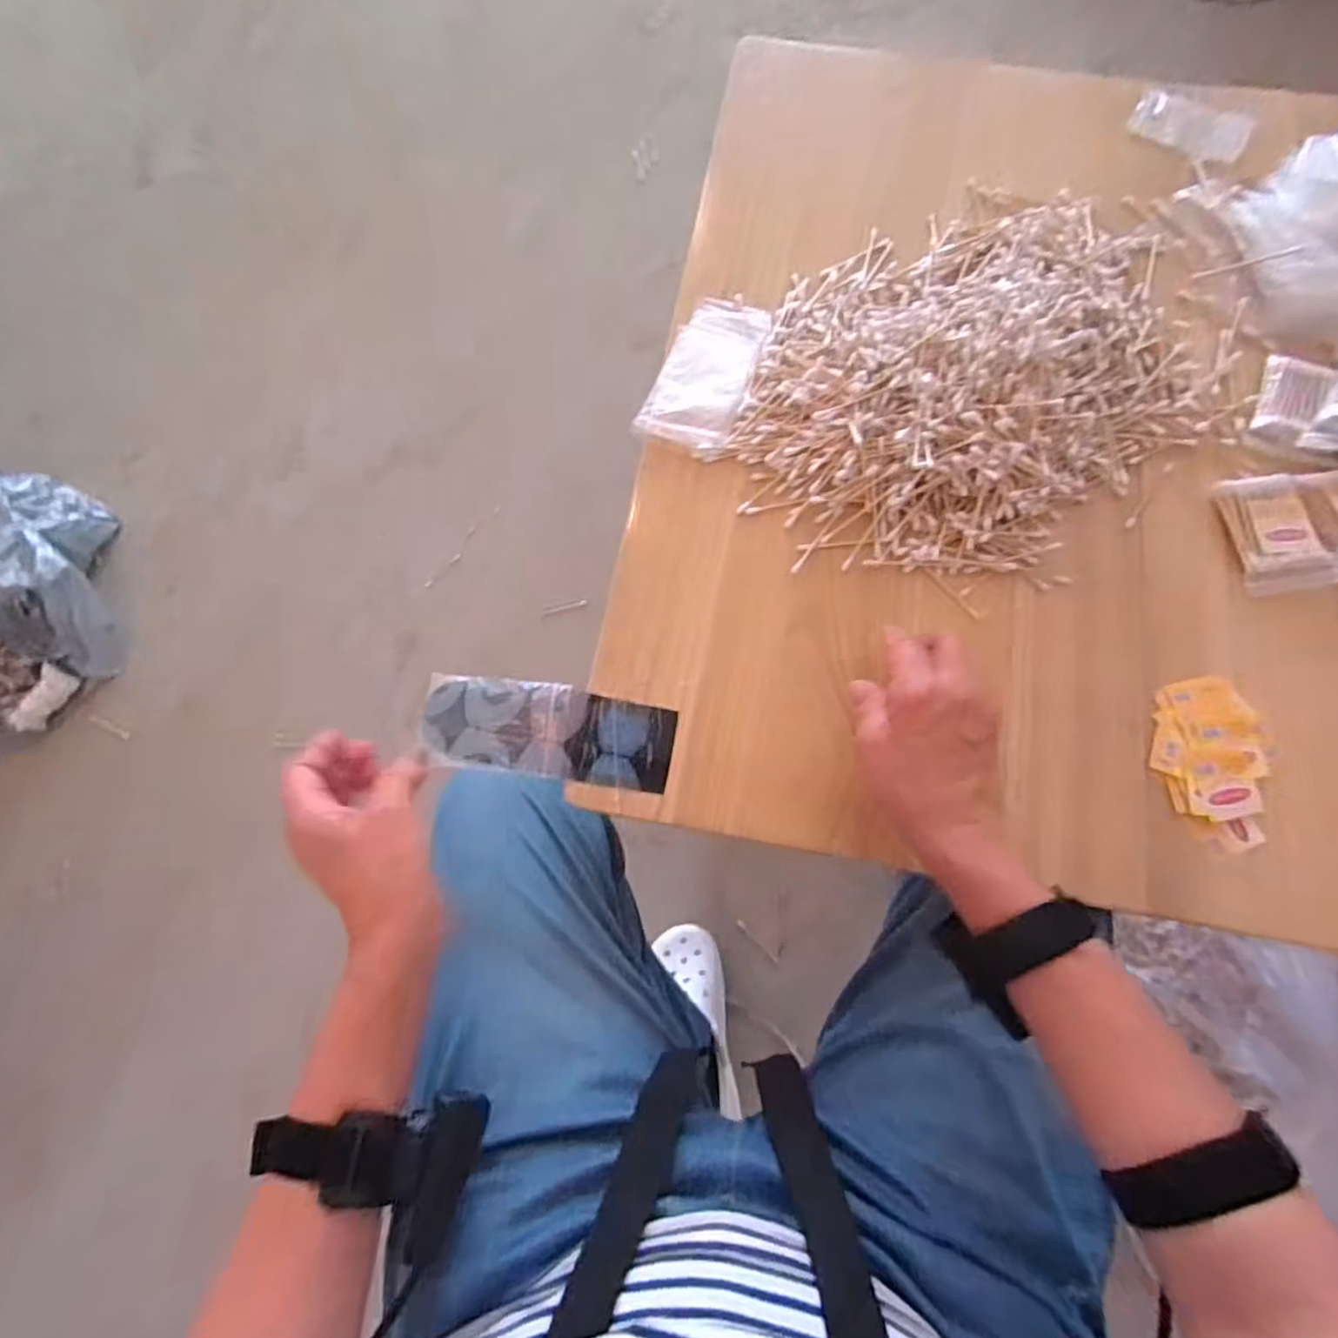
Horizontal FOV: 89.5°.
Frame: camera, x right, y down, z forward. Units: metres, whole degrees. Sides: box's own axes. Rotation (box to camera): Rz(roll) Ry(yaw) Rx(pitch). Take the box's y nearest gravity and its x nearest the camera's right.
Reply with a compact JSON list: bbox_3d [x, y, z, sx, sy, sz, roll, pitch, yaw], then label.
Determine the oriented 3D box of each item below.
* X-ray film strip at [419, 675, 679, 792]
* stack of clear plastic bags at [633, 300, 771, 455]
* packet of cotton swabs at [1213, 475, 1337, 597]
[{"bbox_3d":[-0.085,0.043,0.475,0.174,0.010,0.064,8,73,2],"label":"X-ray film strip"},{"bbox_3d":[0.032,-0.246,0.557,0.075,0.009,0.148,19,75,7],"label":"stack of clear plastic bags"},{"bbox_3d":[0.448,-0.099,0.498,0.062,0.020,0.090,-5,73,0],"label":"packet of cotton swabs"}]

